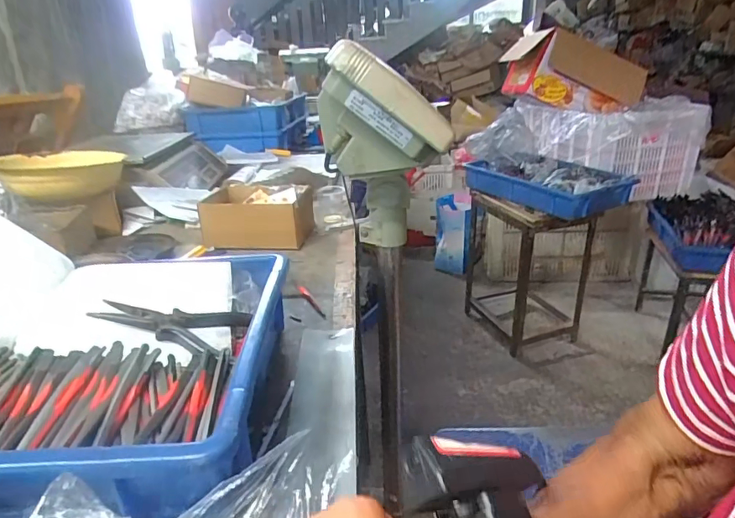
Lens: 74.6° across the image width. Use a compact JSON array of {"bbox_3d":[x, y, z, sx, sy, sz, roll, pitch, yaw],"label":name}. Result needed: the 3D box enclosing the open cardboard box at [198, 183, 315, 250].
[{"bbox_3d":[-0.166,-0.066,0.740,0.148,0.071,0.116,-1,25,4],"label":"open cardboard box"}]

